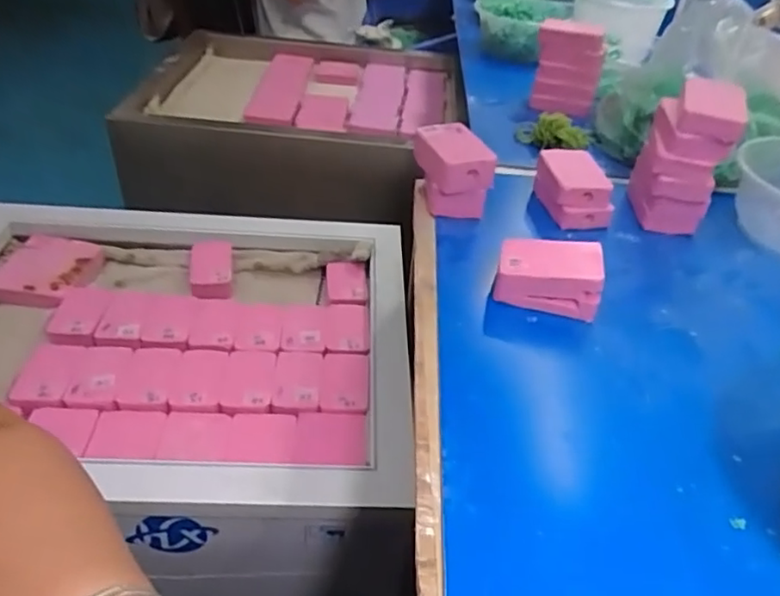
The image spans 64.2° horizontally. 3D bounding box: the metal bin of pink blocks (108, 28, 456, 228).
[{"bbox_3d":[-0.147,-0.300,1.033,0.455,0.128,0.406,8,39,4],"label":"metal bin of pink blocks"}]

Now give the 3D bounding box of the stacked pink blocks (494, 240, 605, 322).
[{"bbox_3d":[0.112,-0.017,0.445,0.070,0.041,0.047,8,39,5],"label":"stacked pink blocks"}]

